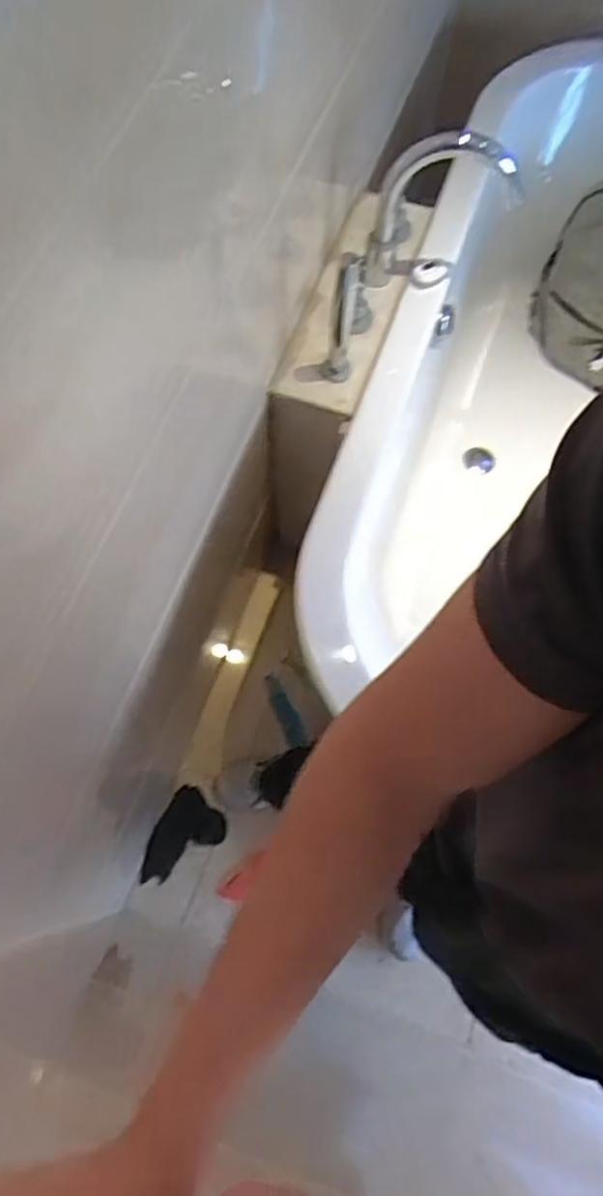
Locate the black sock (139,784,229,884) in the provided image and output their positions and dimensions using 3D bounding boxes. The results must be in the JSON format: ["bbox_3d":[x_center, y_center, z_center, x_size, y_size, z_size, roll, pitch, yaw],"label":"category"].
[{"bbox_3d":[-0.255,0.497,1.389,0.125,0.026,0.193,41,73,13],"label":"black sock"}]

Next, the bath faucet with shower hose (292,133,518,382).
[{"bbox_3d":[0.153,-0.540,1.086,0.196,0.276,0.381,28,71,9],"label":"bath faucet with shower hose"}]

